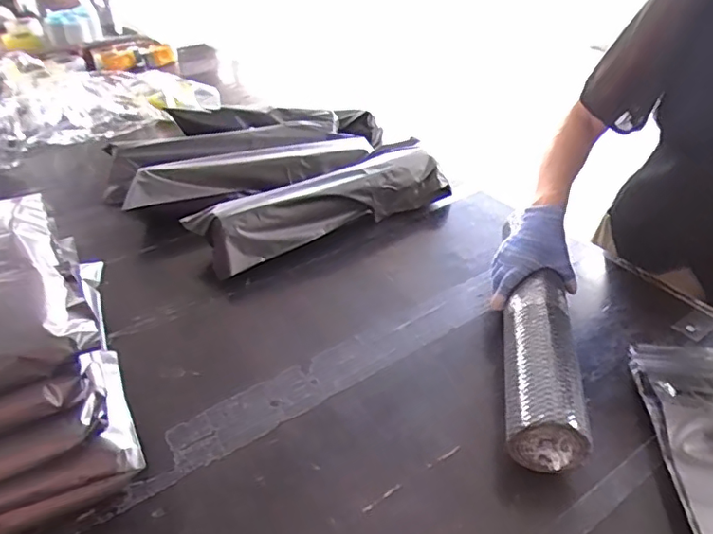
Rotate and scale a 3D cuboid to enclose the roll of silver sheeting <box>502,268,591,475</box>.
[{"bbox_3d":[0.246,0.141,0.752,0.092,0.092,0.288,5,38,8],"label":"roll of silver sheeting"}]

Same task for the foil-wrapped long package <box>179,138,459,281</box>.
[{"bbox_3d":[-0.059,-0.132,1.087,0.517,0.083,0.151,-22,42,-25],"label":"foil-wrapped long package"}]

